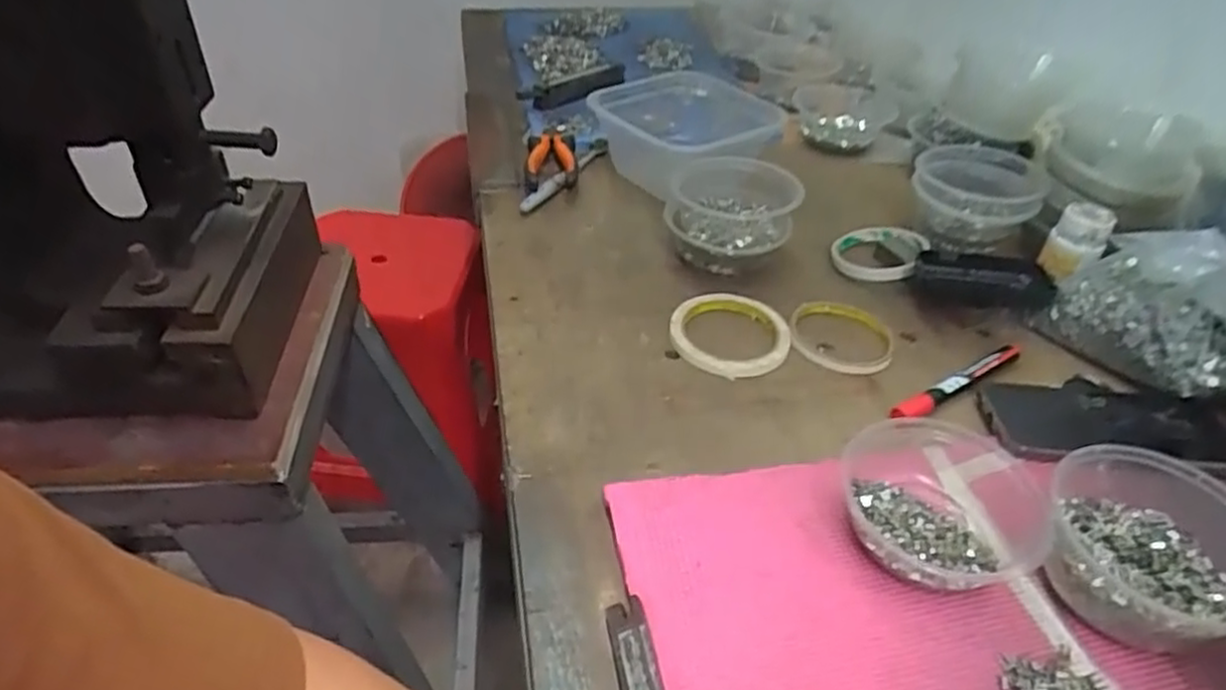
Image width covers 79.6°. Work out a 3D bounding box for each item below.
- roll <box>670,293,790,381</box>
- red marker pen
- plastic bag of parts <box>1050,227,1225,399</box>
[{"bbox_3d":[0.097,-0.010,0.612,0.096,0.011,0.096,0,40,0],"label":"roll"},{"bbox_3d":[0.267,0.027,0.567,0.149,0.010,0.017,-24,45,-26],"label":"red marker pen"},{"bbox_3d":[0.425,-0.031,0.563,0.063,0.107,0.140,-22,45,-25],"label":"plastic bag of parts"}]

